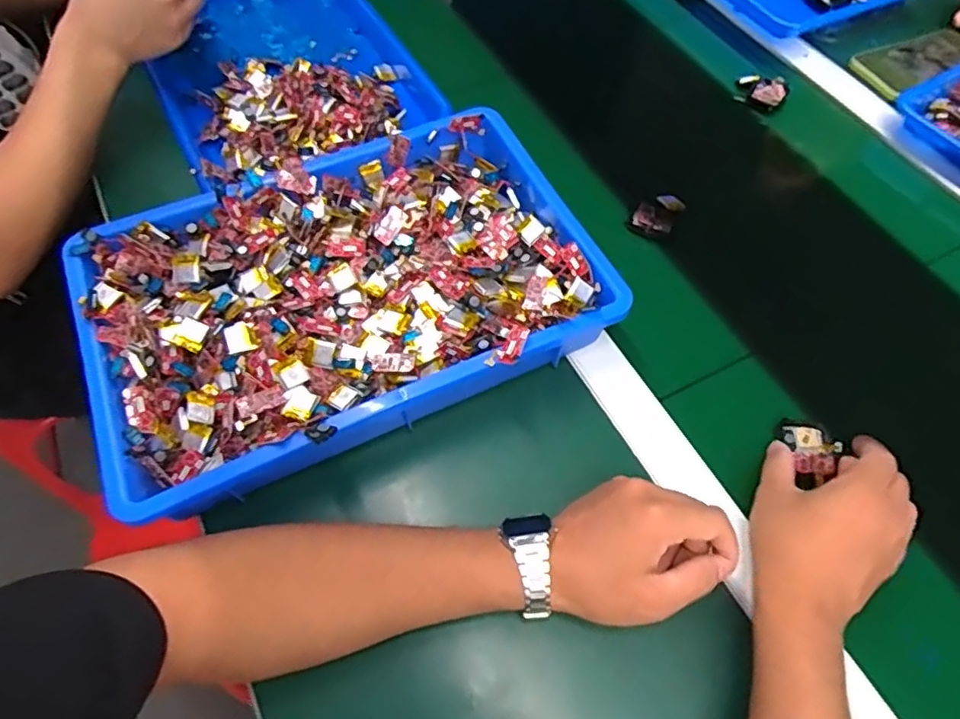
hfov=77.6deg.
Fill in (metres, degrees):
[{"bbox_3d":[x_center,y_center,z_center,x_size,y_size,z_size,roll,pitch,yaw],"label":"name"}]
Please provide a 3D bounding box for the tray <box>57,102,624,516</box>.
[{"bbox_3d":[-0.103,-0.052,0.466,0.371,0.059,0.238,-23,63,-14],"label":"tray"}]

